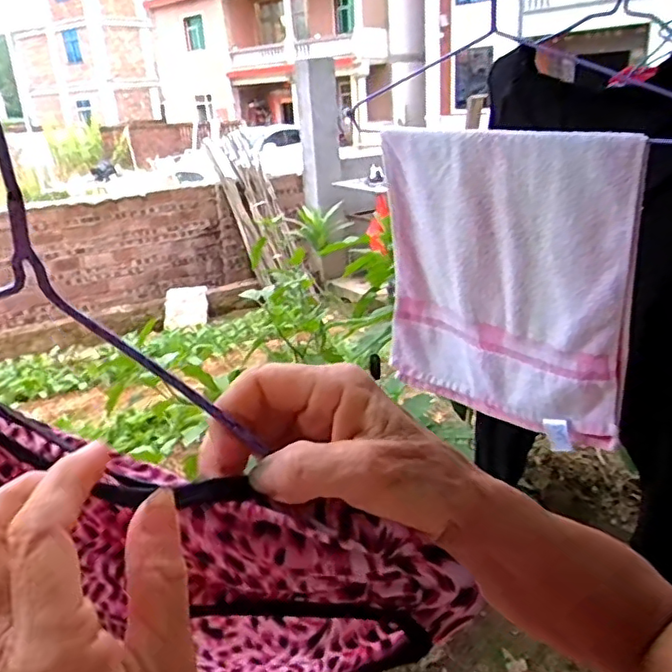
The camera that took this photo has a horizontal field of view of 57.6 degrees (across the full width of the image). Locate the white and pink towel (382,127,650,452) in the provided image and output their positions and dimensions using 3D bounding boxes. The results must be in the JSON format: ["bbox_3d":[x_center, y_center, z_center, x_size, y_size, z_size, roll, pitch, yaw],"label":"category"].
[{"bbox_3d":[0.191,-0.059,0.746,0.055,0.356,0.336,-22,28,-39],"label":"white and pink towel"}]

